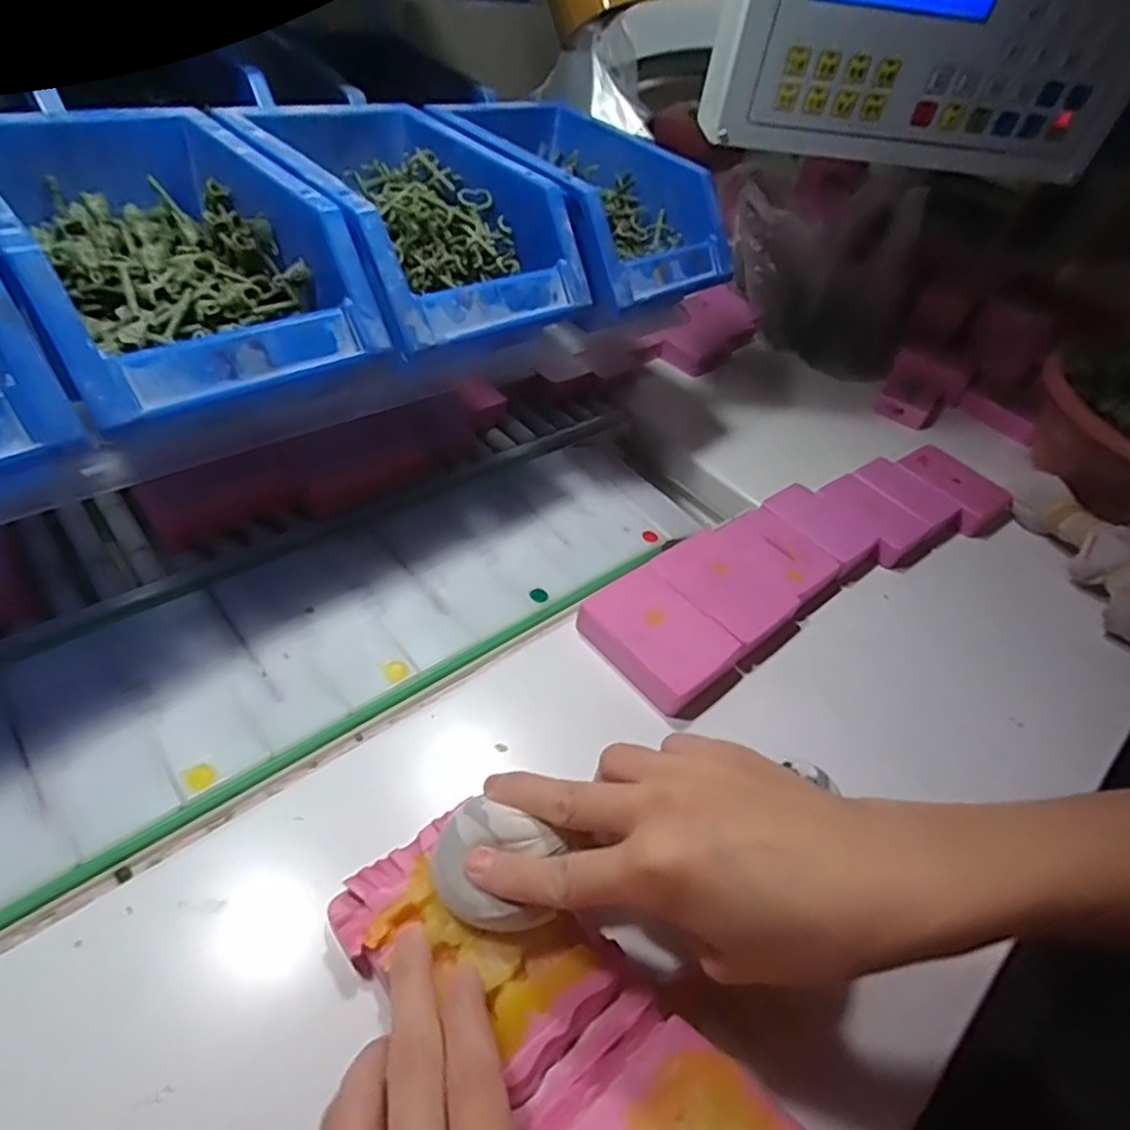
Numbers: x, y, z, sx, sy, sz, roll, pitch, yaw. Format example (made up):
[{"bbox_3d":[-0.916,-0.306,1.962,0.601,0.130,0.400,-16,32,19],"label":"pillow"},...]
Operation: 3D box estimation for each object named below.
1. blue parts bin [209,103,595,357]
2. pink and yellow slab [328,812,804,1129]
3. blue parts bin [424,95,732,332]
[{"bbox_3d":[-0.086,-0.190,0.358,0.166,0.064,0.123,39,52,25],"label":"blue parts bin"},{"bbox_3d":[0.002,0.170,0.222,0.203,0.030,0.080,30,46,33],"label":"pink and yellow slab"},{"bbox_3d":[0.008,-0.231,0.438,0.180,0.084,0.126,38,51,24],"label":"blue parts bin"}]

